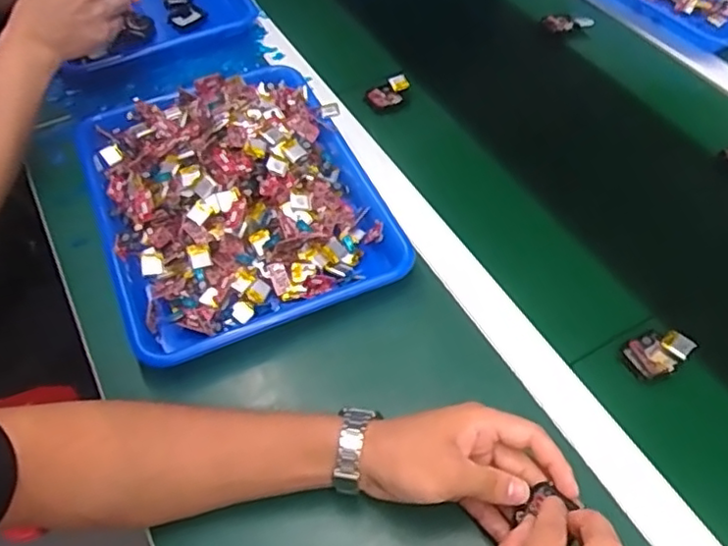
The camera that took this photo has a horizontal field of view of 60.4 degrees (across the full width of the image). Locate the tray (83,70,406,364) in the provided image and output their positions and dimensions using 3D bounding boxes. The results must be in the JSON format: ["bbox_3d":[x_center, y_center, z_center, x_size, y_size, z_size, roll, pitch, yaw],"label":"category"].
[{"bbox_3d":[-0.126,-0.083,0.597,0.252,0.057,0.326,-20,55,-14],"label":"tray"}]

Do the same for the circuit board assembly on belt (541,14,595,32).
[{"bbox_3d":[0.260,-0.320,0.801,0.063,0.015,0.020,-2,53,2],"label":"circuit board assembly on belt"}]

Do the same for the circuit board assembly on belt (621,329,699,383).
[{"bbox_3d":[0.241,0.064,0.511,0.048,0.017,0.036,-25,57,-18],"label":"circuit board assembly on belt"}]

